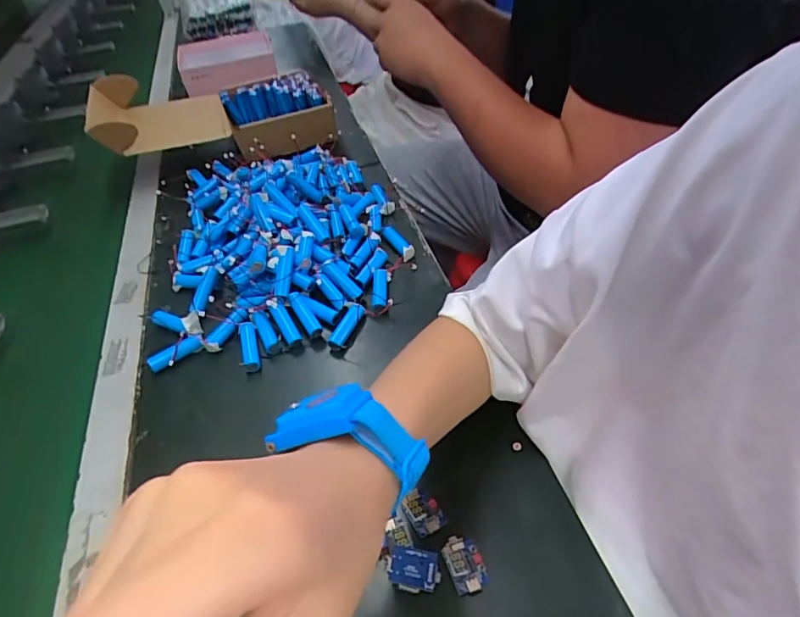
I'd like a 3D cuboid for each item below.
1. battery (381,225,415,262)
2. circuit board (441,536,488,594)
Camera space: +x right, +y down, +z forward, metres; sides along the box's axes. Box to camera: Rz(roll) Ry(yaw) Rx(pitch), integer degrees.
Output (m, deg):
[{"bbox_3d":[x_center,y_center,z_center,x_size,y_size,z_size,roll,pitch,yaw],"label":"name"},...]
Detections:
[{"bbox_3d":[-0.001,-0.075,0.554,0.018,0.015,0.052,-27,49,-19],"label":"battery"},{"bbox_3d":[0.042,0.163,0.318,0.023,0.005,0.033,-18,47,-10],"label":"circuit board"}]

